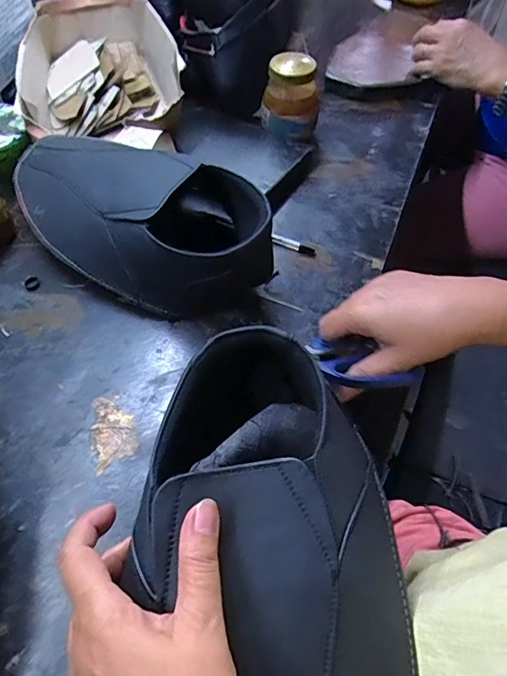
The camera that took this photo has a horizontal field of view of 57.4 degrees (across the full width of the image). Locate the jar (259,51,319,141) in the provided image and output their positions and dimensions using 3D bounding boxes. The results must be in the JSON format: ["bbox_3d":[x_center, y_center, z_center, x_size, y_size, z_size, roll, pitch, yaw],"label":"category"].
[{"bbox_3d":[0.046,-0.295,0.571,0.067,0.078,0.071,1,55,-1],"label":"jar"}]

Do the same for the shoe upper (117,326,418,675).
[{"bbox_3d":[0.017,0.143,0.277,0.150,0.080,0.289,-11,67,-9],"label":"shoe upper"}]

